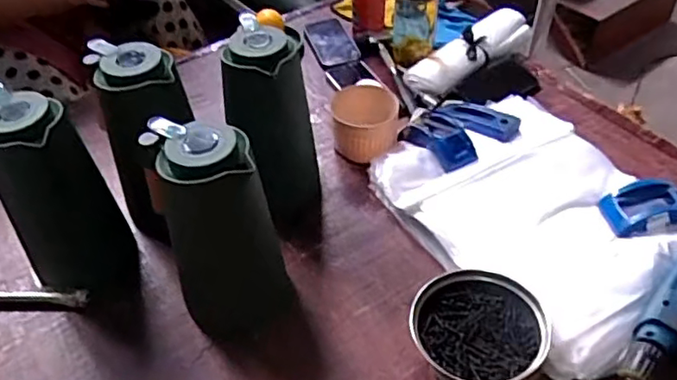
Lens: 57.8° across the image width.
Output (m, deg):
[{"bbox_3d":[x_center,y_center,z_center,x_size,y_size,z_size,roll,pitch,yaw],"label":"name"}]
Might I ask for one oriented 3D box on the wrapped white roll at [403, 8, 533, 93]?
[{"bbox_3d":[0.255,-0.260,1.157,0.306,0.051,0.073,-29,52,-25],"label":"wrapped white roll"}]

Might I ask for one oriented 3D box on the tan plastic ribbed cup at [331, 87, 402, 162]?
[{"bbox_3d":[0.044,-0.104,0.984,0.105,0.086,0.114,0,45,0],"label":"tan plastic ribbed cup"}]

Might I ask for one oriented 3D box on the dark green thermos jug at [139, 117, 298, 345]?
[{"bbox_3d":[-0.136,0.043,0.717,0.137,0.256,0.134,-11,46,-10],"label":"dark green thermos jug"}]

